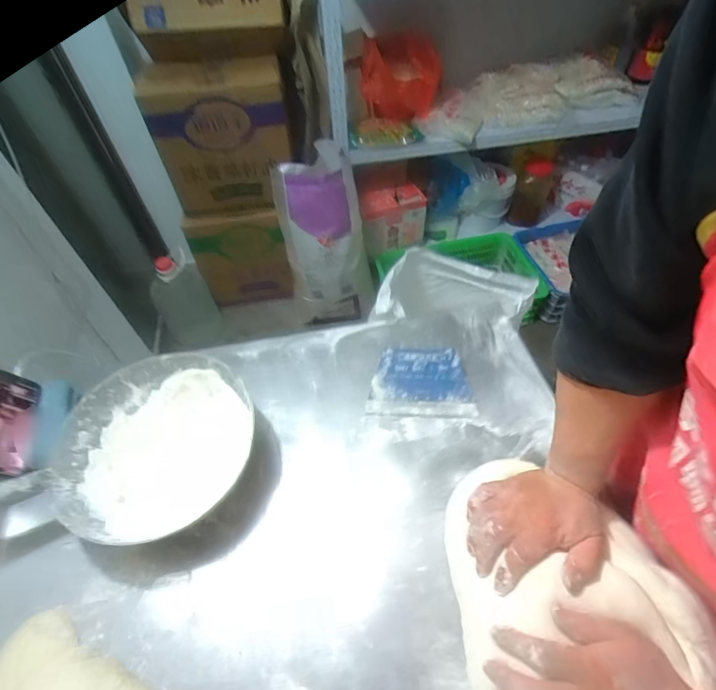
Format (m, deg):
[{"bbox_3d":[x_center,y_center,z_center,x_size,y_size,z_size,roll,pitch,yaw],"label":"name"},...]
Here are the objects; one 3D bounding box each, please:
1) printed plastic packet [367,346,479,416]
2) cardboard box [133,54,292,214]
[{"bbox_3d":[0.099,0.056,0.652,0.159,0.016,0.114,1,53,2],"label":"printed plastic packet"},{"bbox_3d":[-0.442,-0.720,1.391,0.416,0.408,0.306,-7,51,-2],"label":"cardboard box"}]

